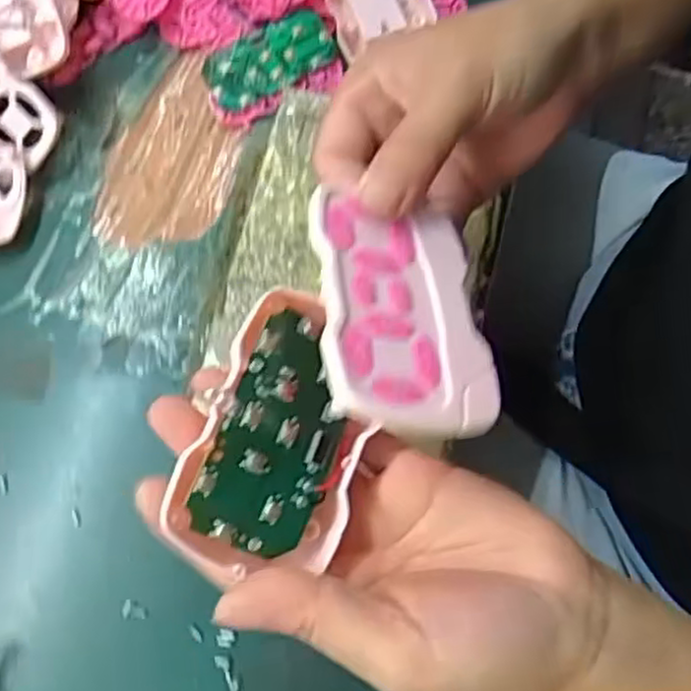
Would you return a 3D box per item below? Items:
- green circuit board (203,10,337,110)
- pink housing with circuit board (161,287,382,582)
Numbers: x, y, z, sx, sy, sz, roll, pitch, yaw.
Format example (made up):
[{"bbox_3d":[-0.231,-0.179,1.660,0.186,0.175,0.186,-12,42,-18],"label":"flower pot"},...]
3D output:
[{"bbox_3d":[-0.043,-0.163,0.409,0.074,0.009,0.036,-26,74,-8],"label":"green circuit board"},{"bbox_3d":[-0.020,0.028,0.231,0.051,0.015,0.082,28,72,-17],"label":"pink housing with circuit board"}]

